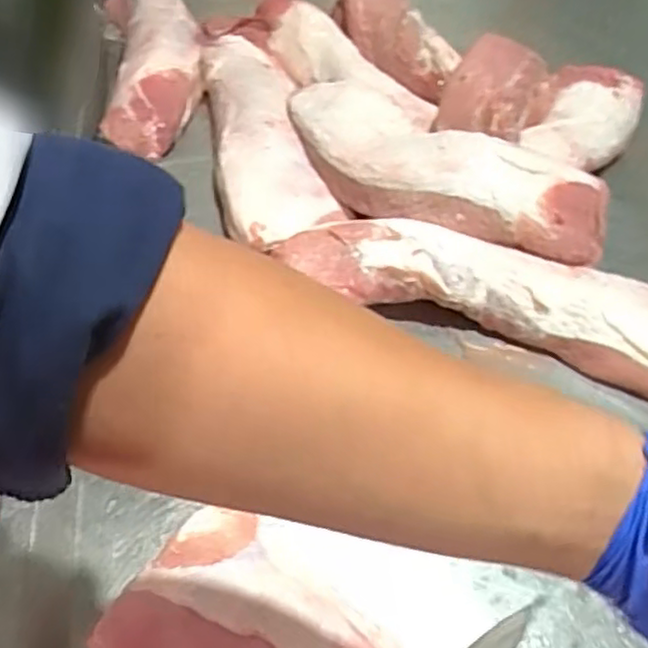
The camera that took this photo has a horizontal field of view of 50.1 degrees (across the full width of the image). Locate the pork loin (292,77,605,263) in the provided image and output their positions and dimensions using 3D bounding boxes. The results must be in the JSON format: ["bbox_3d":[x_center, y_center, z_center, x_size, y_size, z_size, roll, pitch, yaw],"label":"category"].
[{"bbox_3d":[0.105,-0.183,0.747,0.403,0.071,0.166,31,53,22],"label":"pork loin"}]

